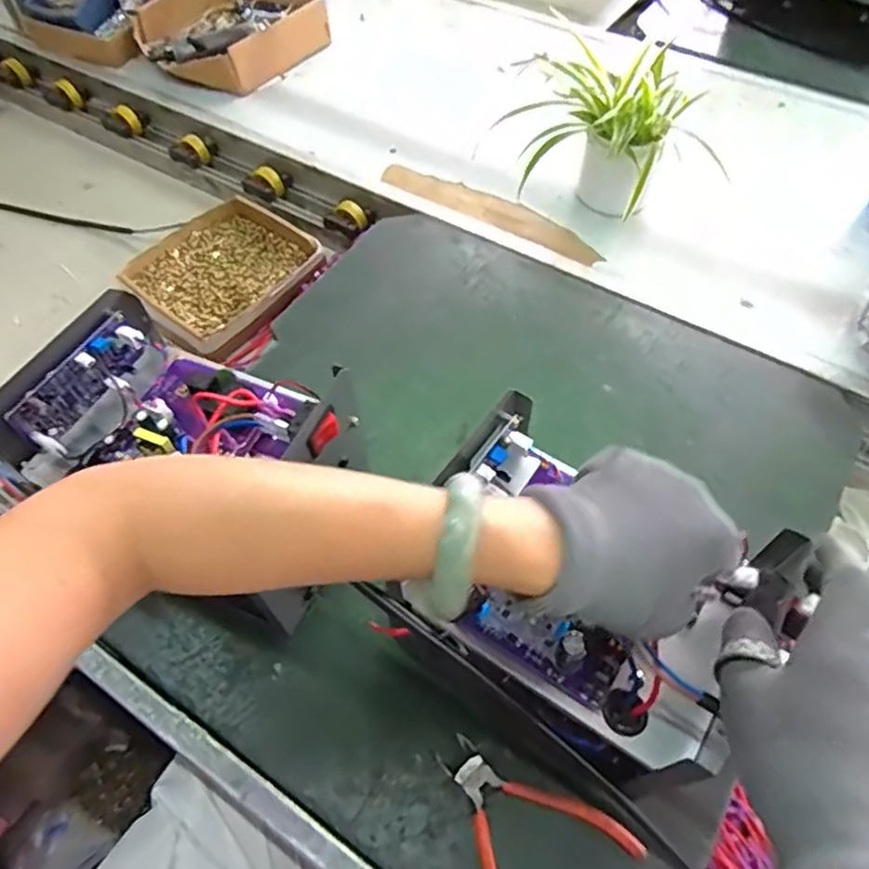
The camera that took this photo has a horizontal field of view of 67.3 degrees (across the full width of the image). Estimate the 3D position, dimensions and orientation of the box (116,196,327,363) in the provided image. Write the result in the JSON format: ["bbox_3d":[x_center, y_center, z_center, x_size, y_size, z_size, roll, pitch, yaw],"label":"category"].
[{"bbox_3d":[-0.276,-0.211,0.858,0.206,0.043,0.223,39,66,23],"label":"box"}]

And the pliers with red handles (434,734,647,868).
[{"bbox_3d":[0.059,0.276,0.459,0.112,0.011,0.138,-37,64,-20],"label":"pliers with red handles"}]

